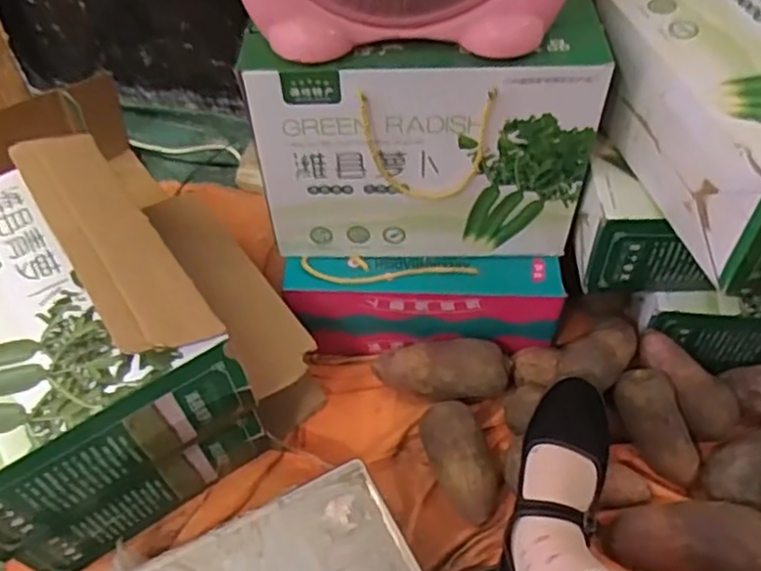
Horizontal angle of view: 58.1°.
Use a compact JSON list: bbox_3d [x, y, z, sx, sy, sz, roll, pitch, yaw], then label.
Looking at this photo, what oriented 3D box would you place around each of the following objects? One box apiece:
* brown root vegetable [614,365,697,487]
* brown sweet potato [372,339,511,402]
[{"bbox_3d":[0.320,0.162,0.777,0.062,0.046,0.140,-27,90,-16],"label":"brown root vegetable"},{"bbox_3d":[0.077,0.106,0.831,0.167,0.050,0.068,-5,52,0],"label":"brown sweet potato"}]

